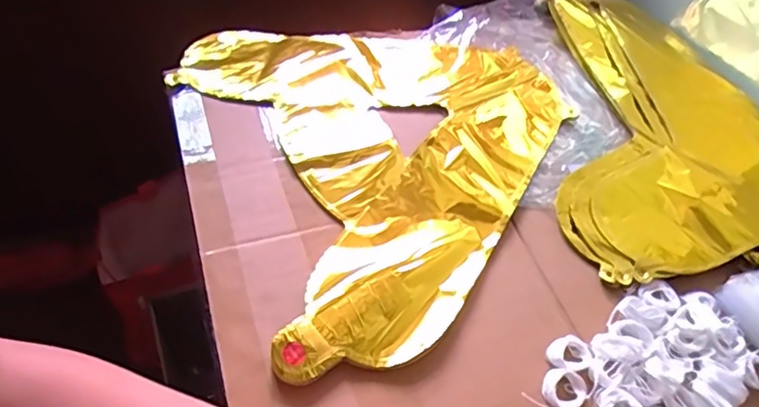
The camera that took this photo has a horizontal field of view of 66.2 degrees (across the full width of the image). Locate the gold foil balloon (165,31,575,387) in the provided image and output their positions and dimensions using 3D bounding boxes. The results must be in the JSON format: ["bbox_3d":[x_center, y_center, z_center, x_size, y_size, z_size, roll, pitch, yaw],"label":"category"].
[{"bbox_3d":[0.022,-0.060,0.542,0.342,0.030,0.392,-17,53,-20],"label":"gold foil balloon"}]

